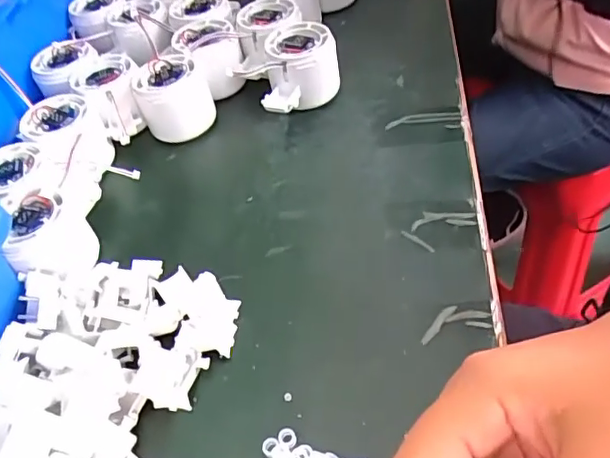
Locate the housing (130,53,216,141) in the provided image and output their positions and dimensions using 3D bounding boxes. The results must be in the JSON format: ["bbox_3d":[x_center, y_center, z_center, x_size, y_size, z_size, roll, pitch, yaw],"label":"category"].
[{"bbox_3d":[-0.108,-0.109,0.467,0.059,0.049,0.051,-19,48,-6],"label":"housing"}]

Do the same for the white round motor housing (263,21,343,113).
[{"bbox_3d":[-0.002,-0.130,0.464,0.062,0.052,0.069,-4,48,8],"label":"white round motor housing"}]

